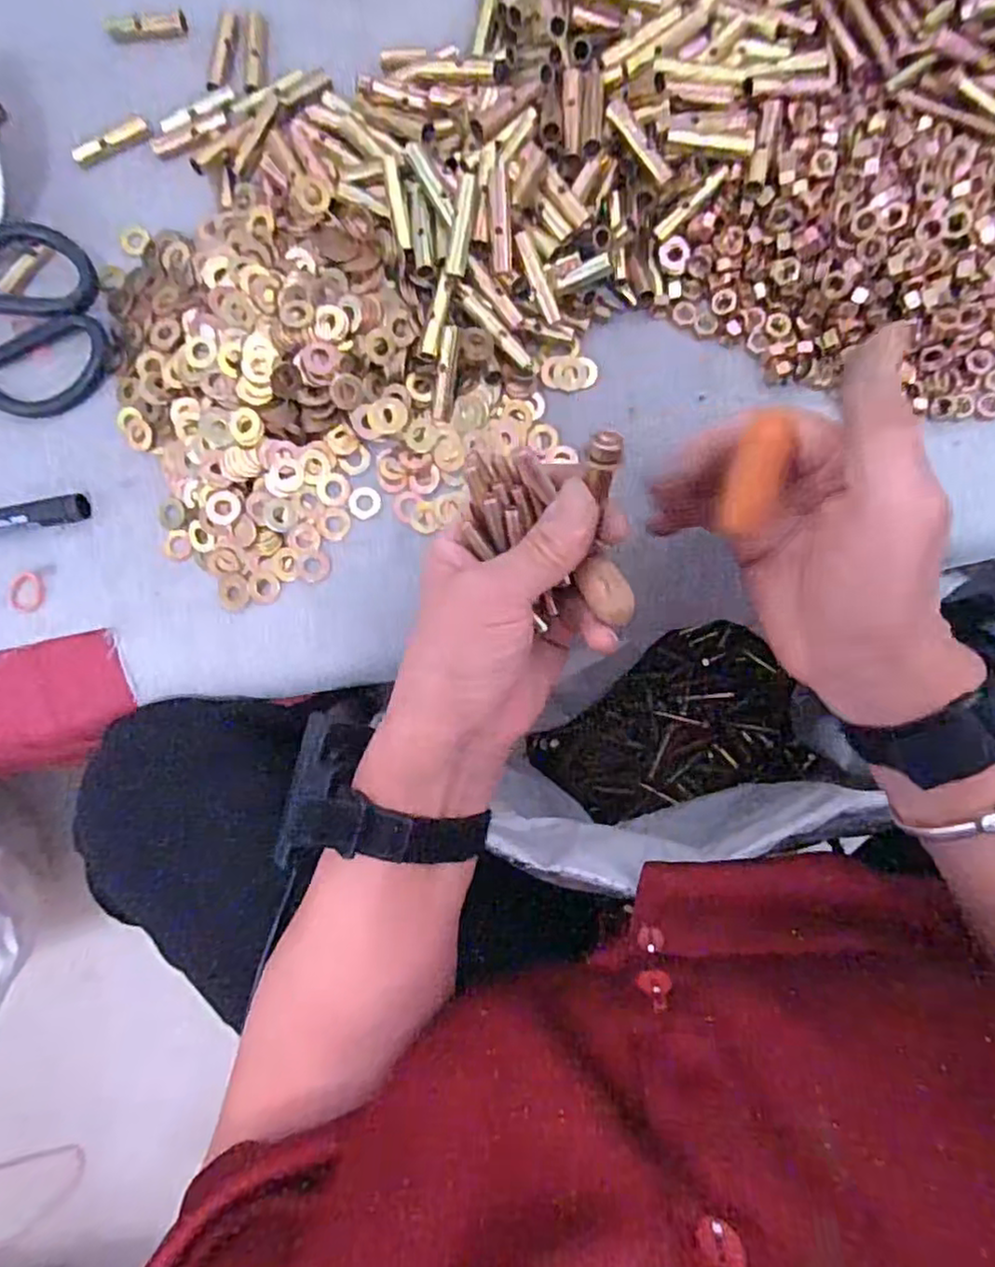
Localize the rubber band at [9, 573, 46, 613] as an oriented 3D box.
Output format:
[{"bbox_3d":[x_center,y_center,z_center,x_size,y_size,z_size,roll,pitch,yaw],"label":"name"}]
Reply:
[{"bbox_3d":[-0.253,-0.022,0.364,0.017,0.004,0.021,4,88,5],"label":"rubber band"}]

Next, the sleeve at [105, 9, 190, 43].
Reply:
[{"bbox_3d":[-0.194,-0.335,0.373,0.044,0.012,0.012,-7,87,5],"label":"sleeve"}]

